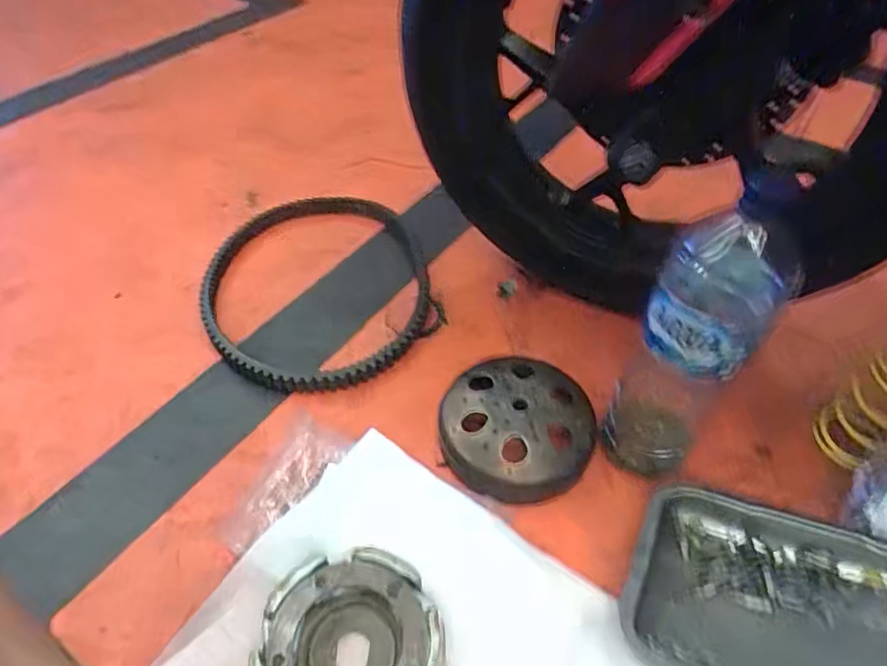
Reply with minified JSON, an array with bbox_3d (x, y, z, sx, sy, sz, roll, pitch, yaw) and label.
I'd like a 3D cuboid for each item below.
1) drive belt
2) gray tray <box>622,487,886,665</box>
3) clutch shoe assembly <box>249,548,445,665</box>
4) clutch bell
[{"bbox_3d":[-0.160,-0.075,0.730,0.276,0.023,0.359,-8,48,-8],"label":"drive belt"},{"bbox_3d":[0.281,0.220,0.438,0.261,0.049,0.192,13,40,26],"label":"gray tray"},{"bbox_3d":[-0.070,0.243,0.441,0.134,0.031,0.136,0,48,0],"label":"clutch shoe assembly"},{"bbox_3d":[0.075,0.091,0.574,0.148,0.040,0.144,0,48,0],"label":"clutch bell"}]

